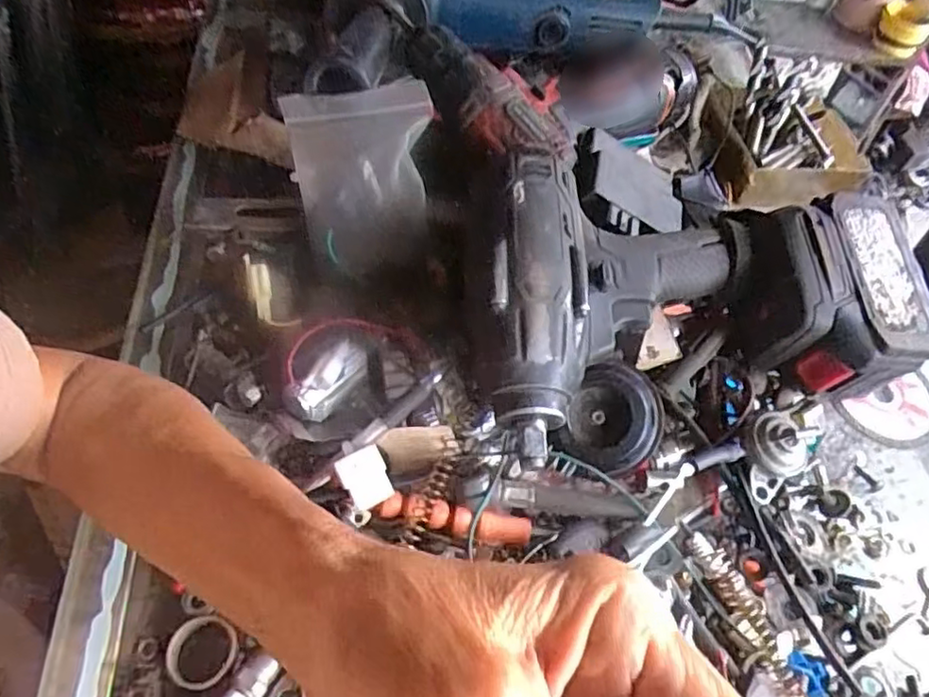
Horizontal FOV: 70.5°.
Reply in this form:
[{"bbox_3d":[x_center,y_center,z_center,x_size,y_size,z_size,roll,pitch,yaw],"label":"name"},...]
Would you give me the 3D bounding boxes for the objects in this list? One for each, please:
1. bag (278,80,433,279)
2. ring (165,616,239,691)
[{"bbox_3d":[-0.063,-0.112,0.422,0.087,0.054,0.123,-9,55,-12],"label":"bag"},{"bbox_3d":[-0.120,0.140,0.302,0.032,0.008,0.030,3,54,-4],"label":"ring"}]

